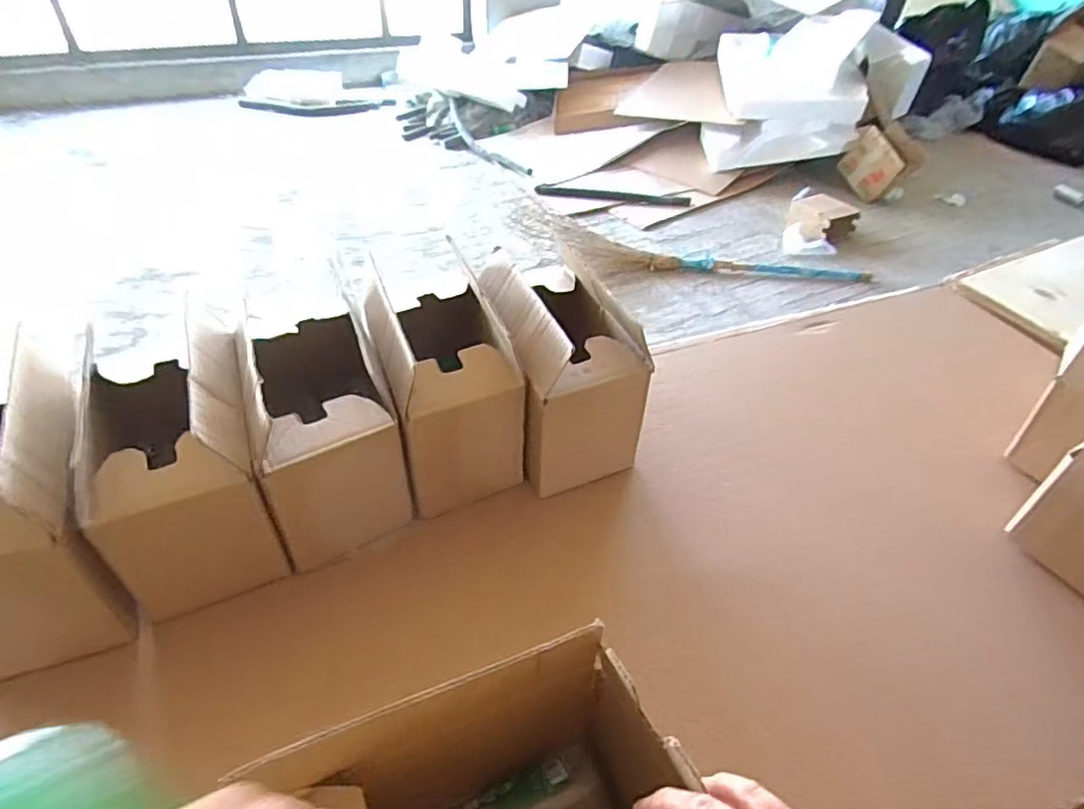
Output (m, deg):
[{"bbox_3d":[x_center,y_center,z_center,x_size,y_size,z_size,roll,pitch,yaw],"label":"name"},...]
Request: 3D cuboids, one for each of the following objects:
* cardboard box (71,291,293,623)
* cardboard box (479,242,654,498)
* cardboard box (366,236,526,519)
[{"bbox_3d":[-0.364,0.051,0.631,0.138,0.209,0.222,-16,46,-20],"label":"cardboard box"},{"bbox_3d":[0.025,-0.054,0.758,0.138,0.201,0.227,-10,44,-14],"label":"cardboard box"},{"bbox_3d":[-0.108,-0.016,0.716,0.132,0.201,0.186,-13,45,-17],"label":"cardboard box"}]

